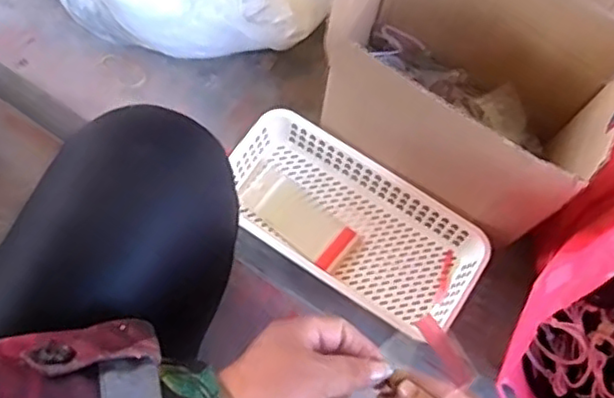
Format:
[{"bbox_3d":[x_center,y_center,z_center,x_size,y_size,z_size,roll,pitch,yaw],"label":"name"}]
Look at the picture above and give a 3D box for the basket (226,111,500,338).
[{"bbox_3d":[0.045,0.023,0.668,0.263,0.048,0.125,31,73,8],"label":"basket"}]

